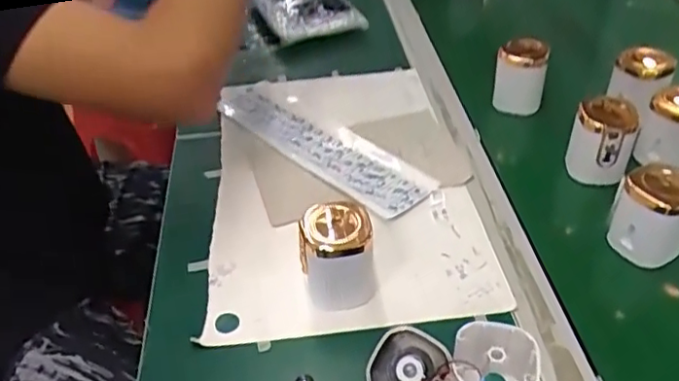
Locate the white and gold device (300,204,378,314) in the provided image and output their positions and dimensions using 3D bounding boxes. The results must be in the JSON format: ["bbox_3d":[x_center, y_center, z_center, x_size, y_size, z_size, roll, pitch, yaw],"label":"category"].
[{"bbox_3d":[-0.001,0.049,0.502,0.061,0.080,0.058,-1,40,1],"label":"white and gold device"}]

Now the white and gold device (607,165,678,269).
[{"bbox_3d":[0.274,0.017,0.535,0.059,0.081,0.061,-1,40,1],"label":"white and gold device"}]

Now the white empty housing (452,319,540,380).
[{"bbox_3d":[0.102,0.131,0.412,0.055,0.065,0.061,11,42,15],"label":"white empty housing"}]

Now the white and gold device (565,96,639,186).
[{"bbox_3d":[0.260,-0.050,0.612,0.058,0.079,0.047,13,42,17],"label":"white and gold device"}]

